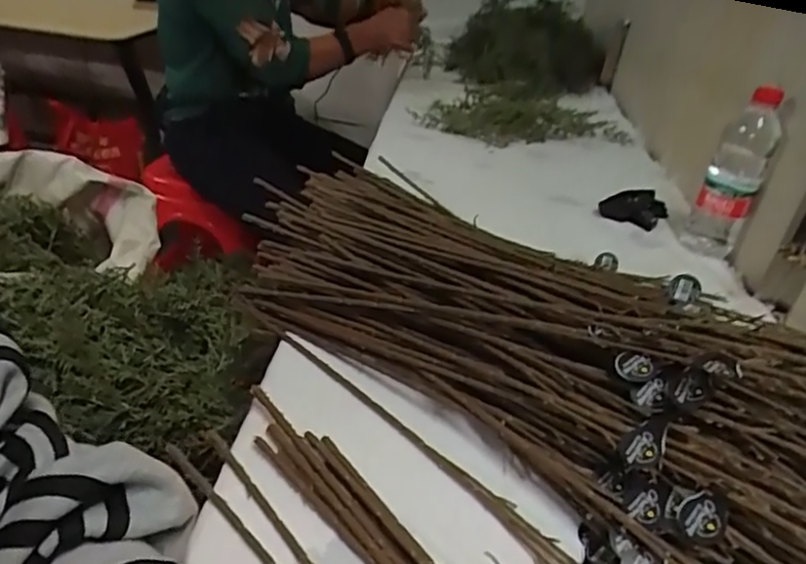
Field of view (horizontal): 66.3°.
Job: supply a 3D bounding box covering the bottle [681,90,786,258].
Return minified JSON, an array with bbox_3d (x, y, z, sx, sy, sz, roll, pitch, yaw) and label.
[{"bbox_3d":[0.431,-0.139,0.805,0.070,0.205,0.059,22,34,24],"label":"bottle"}]

